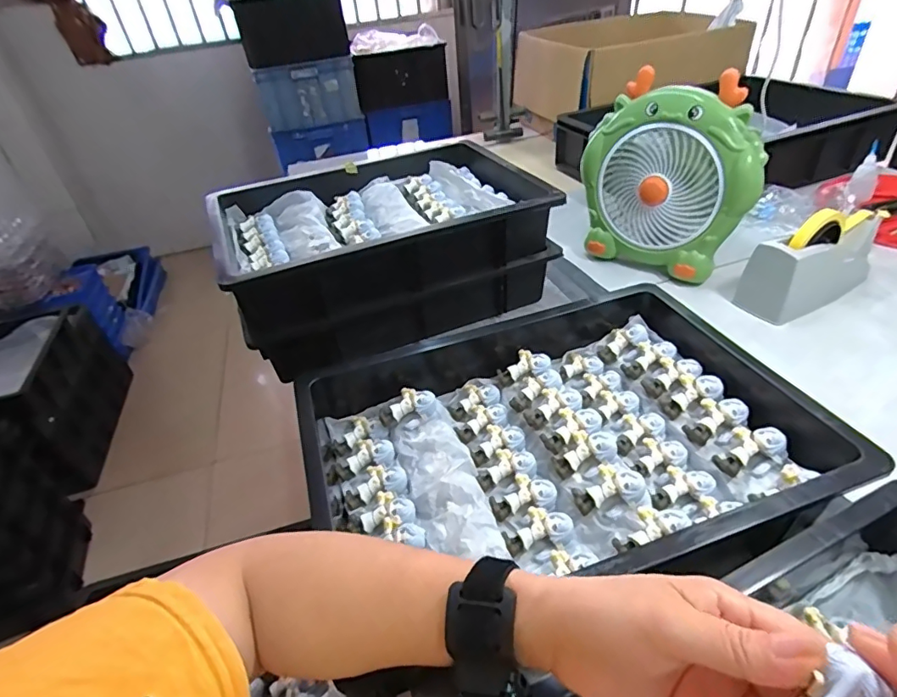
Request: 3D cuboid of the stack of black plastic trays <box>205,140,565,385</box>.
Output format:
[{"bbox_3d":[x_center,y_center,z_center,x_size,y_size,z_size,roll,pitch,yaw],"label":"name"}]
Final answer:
[{"bbox_3d":[-0.122,-0.187,0.841,0.463,0.179,0.463,-18,39,-14],"label":"stack of black plastic trays"}]

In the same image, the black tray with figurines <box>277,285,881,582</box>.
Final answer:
[{"bbox_3d":[0.096,0.082,0.502,0.451,0.084,0.356,-15,38,-12],"label":"black tray with figurines"}]

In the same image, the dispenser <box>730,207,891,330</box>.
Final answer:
[{"bbox_3d":[0.531,-0.131,0.707,0.234,0.117,0.085,-24,41,-22],"label":"dispenser"}]

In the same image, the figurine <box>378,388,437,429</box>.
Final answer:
[{"bbox_3d":[-0.046,0.065,0.554,0.064,0.023,0.034,-25,38,5],"label":"figurine"}]

